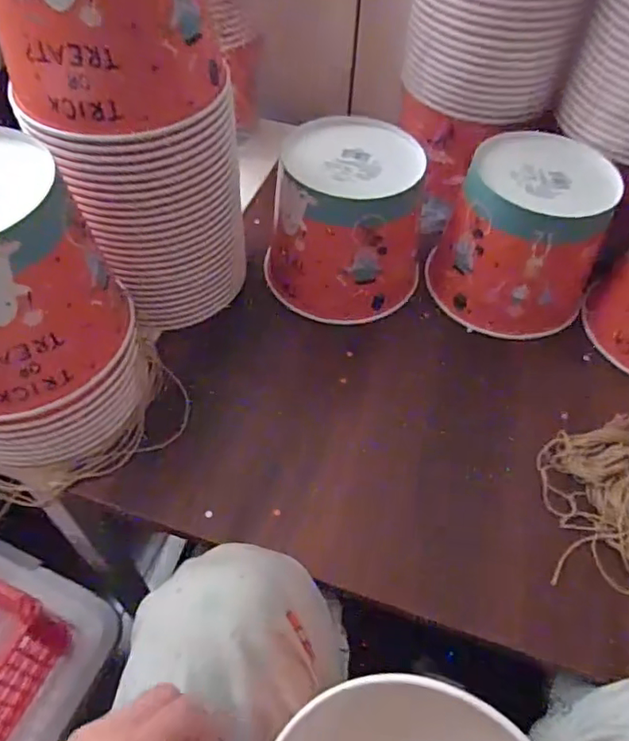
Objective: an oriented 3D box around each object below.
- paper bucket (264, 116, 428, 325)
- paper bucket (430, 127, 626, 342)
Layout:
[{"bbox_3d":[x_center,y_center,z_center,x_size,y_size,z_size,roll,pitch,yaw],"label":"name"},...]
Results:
[{"bbox_3d":[0.034,-0.142,0.549,0.148,0.135,0.138,10,53,5],"label":"paper bucket"},{"bbox_3d":[0.199,-0.128,0.552,0.150,0.139,0.142,25,56,16],"label":"paper bucket"}]

